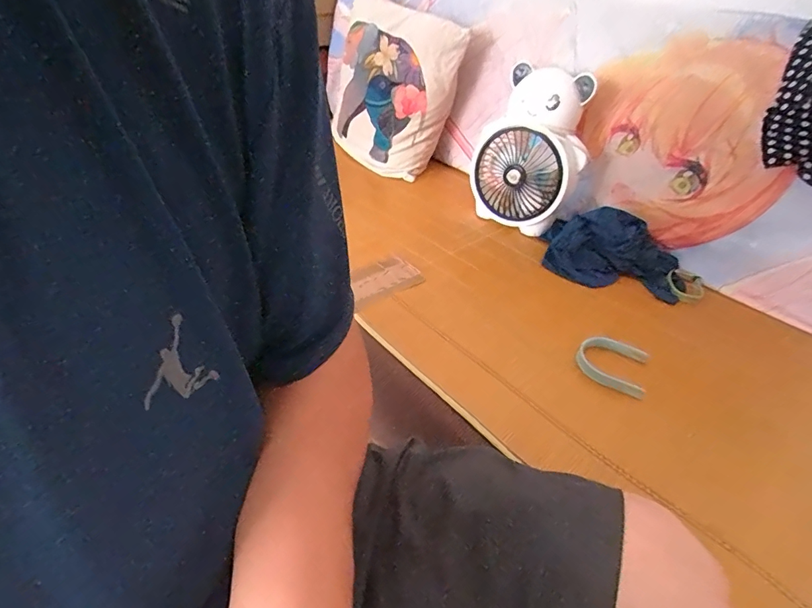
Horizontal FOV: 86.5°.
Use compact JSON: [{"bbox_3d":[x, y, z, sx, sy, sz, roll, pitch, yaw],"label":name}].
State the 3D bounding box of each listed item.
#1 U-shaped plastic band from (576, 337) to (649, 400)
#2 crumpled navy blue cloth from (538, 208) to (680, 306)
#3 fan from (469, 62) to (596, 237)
[{"bbox_3d":[0.296,0.087,0.624,0.093,0.019,0.091,19,39,16],"label":"U-shaped plastic band"},{"bbox_3d":[0.412,-0.109,0.858,0.257,0.086,0.166,15,38,11],"label":"crumpled navy blue cloth"},{"bbox_3d":[0.249,-0.307,0.903,0.218,0.315,0.091,25,41,22],"label":"fan"}]

